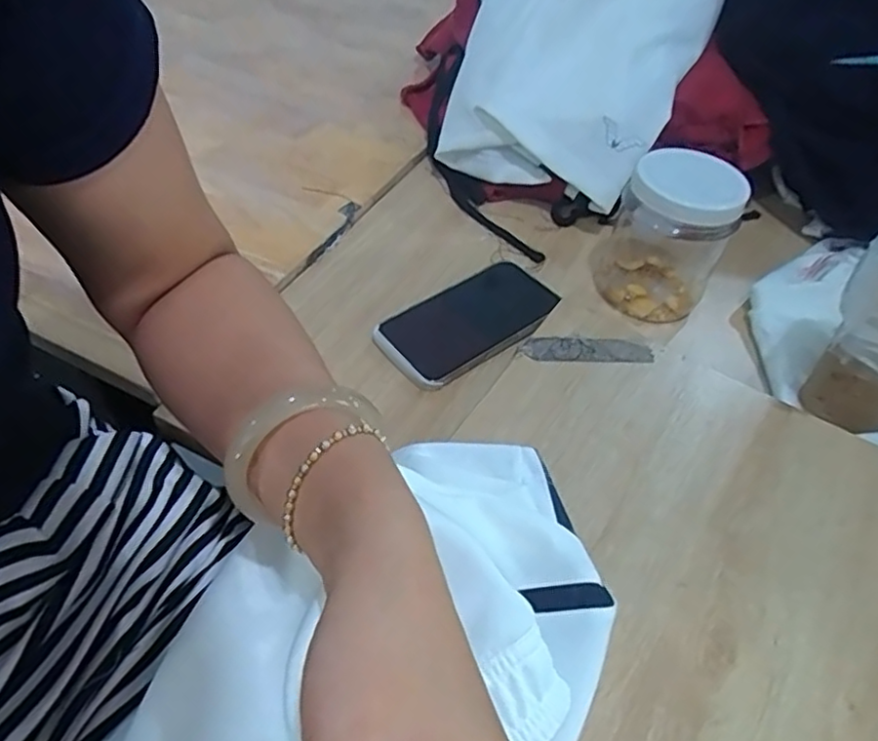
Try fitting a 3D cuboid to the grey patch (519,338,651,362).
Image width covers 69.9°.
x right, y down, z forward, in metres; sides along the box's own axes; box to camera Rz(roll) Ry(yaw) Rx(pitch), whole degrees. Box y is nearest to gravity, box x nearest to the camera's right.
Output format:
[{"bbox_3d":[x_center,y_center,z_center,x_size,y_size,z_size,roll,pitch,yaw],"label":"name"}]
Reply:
[{"bbox_3d":[0.114,-0.015,0.479,0.098,0.009,0.021,3,49,-5],"label":"grey patch"}]

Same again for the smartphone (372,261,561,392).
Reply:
[{"bbox_3d":[0.025,-0.044,0.533,0.166,0.009,0.080,-34,60,-31],"label":"smartphone"}]

